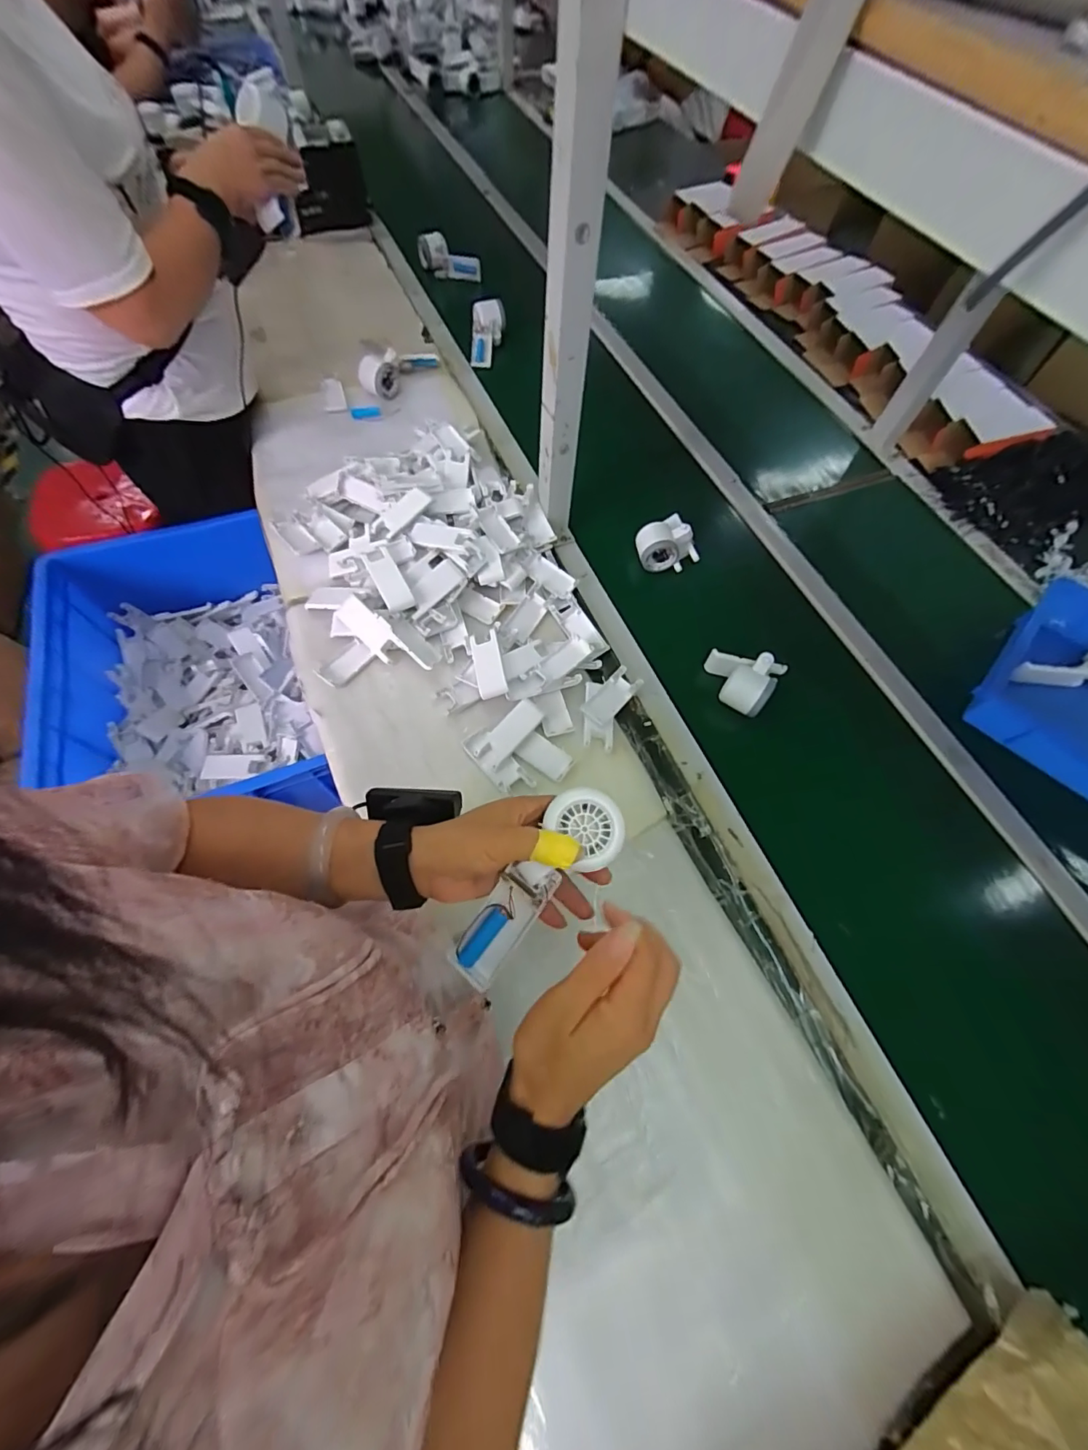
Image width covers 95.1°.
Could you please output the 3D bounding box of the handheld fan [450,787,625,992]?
[{"bbox_3d":[-0.007,0.119,0.363,0.051,0.023,0.172,42,105,16],"label":"handheld fan"}]

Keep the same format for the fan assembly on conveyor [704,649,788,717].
[{"bbox_3d":[0.269,-0.072,0.681,0.094,0.058,0.089,34,67,13],"label":"fan assembly on conveyor"}]

